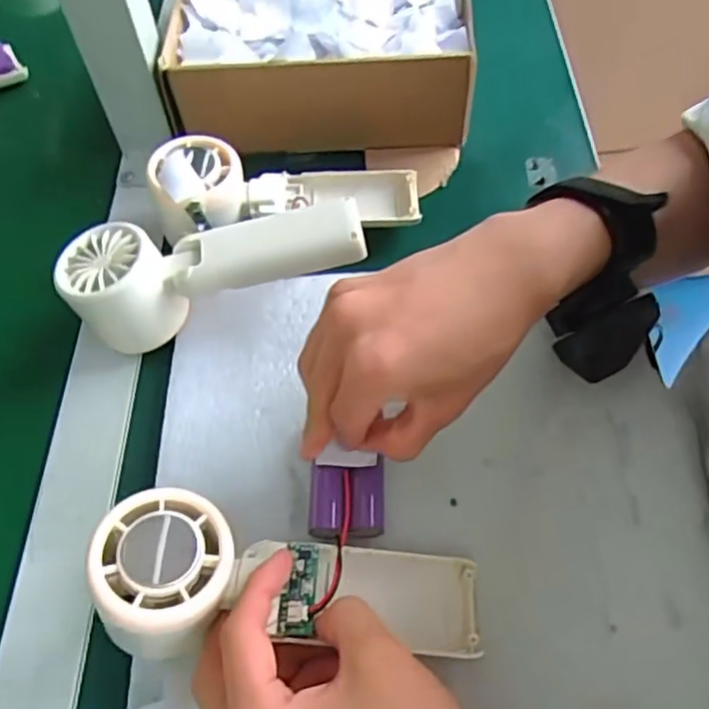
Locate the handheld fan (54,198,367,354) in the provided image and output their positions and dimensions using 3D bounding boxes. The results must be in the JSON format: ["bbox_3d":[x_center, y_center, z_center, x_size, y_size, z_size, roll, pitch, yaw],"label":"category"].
[{"bbox_3d":[-0.077,-0.049,0.370,0.160,0.052,0.050,-14,59,-4],"label":"handheld fan"}]

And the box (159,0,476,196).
[{"bbox_3d":[-0.019,-0.255,0.497,0.200,0.080,0.226,1,59,5],"label":"box"}]

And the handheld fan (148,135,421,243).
[{"bbox_3d":[-0.041,-0.103,0.411,0.164,0.037,0.066,-2,58,-14],"label":"handheld fan"}]

